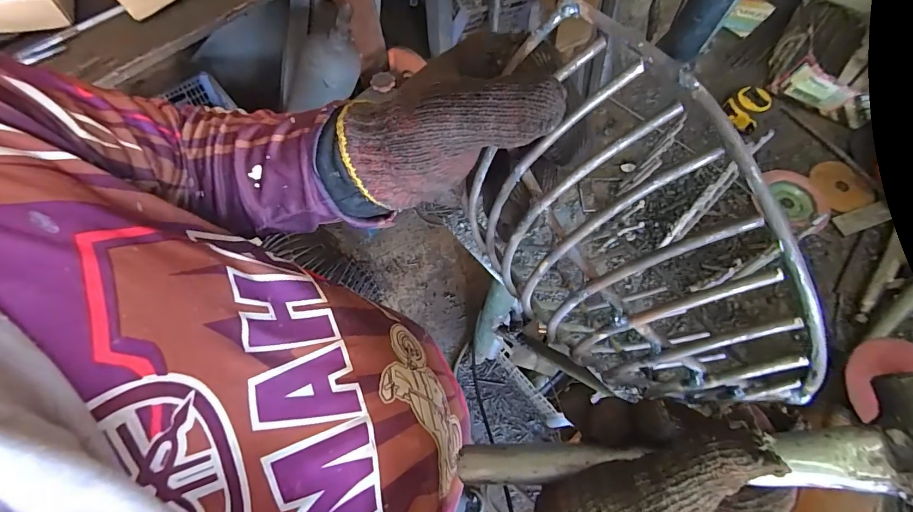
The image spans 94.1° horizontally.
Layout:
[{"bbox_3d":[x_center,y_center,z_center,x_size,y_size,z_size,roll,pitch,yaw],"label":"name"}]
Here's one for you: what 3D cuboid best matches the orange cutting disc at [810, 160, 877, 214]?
[{"bbox_3d":[0.484,-0.089,0.533,0.067,0.005,0.071,0,67,1],"label":"orange cutting disc"}]

